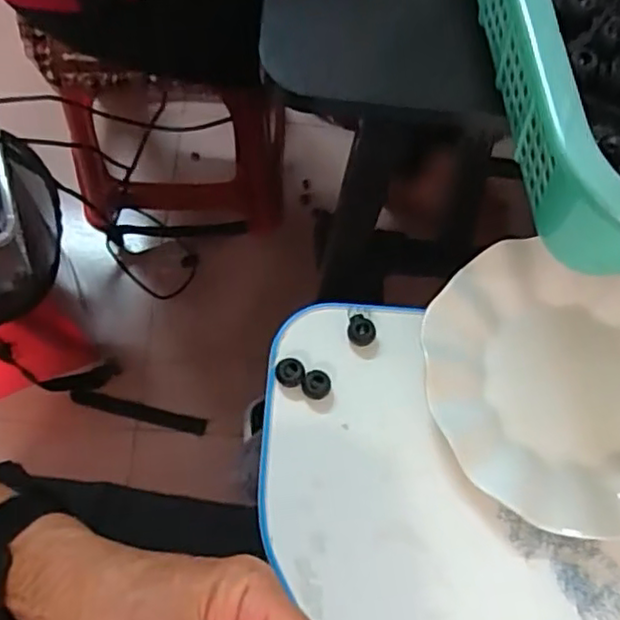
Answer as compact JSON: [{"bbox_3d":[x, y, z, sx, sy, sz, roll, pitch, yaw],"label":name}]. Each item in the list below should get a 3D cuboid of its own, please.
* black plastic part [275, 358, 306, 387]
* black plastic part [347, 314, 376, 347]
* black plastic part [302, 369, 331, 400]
[{"bbox_3d":[-0.012,0.038,0.398,0.017,0.010,0.015,6,69,-2],"label":"black plastic part"},{"bbox_3d":[0.033,0.013,0.413,0.017,0.010,0.017,2,69,-4],"label":"black plastic part"},{"bbox_3d":[0.004,0.045,0.398,0.016,0.008,0.017,2,69,-4],"label":"black plastic part"}]

